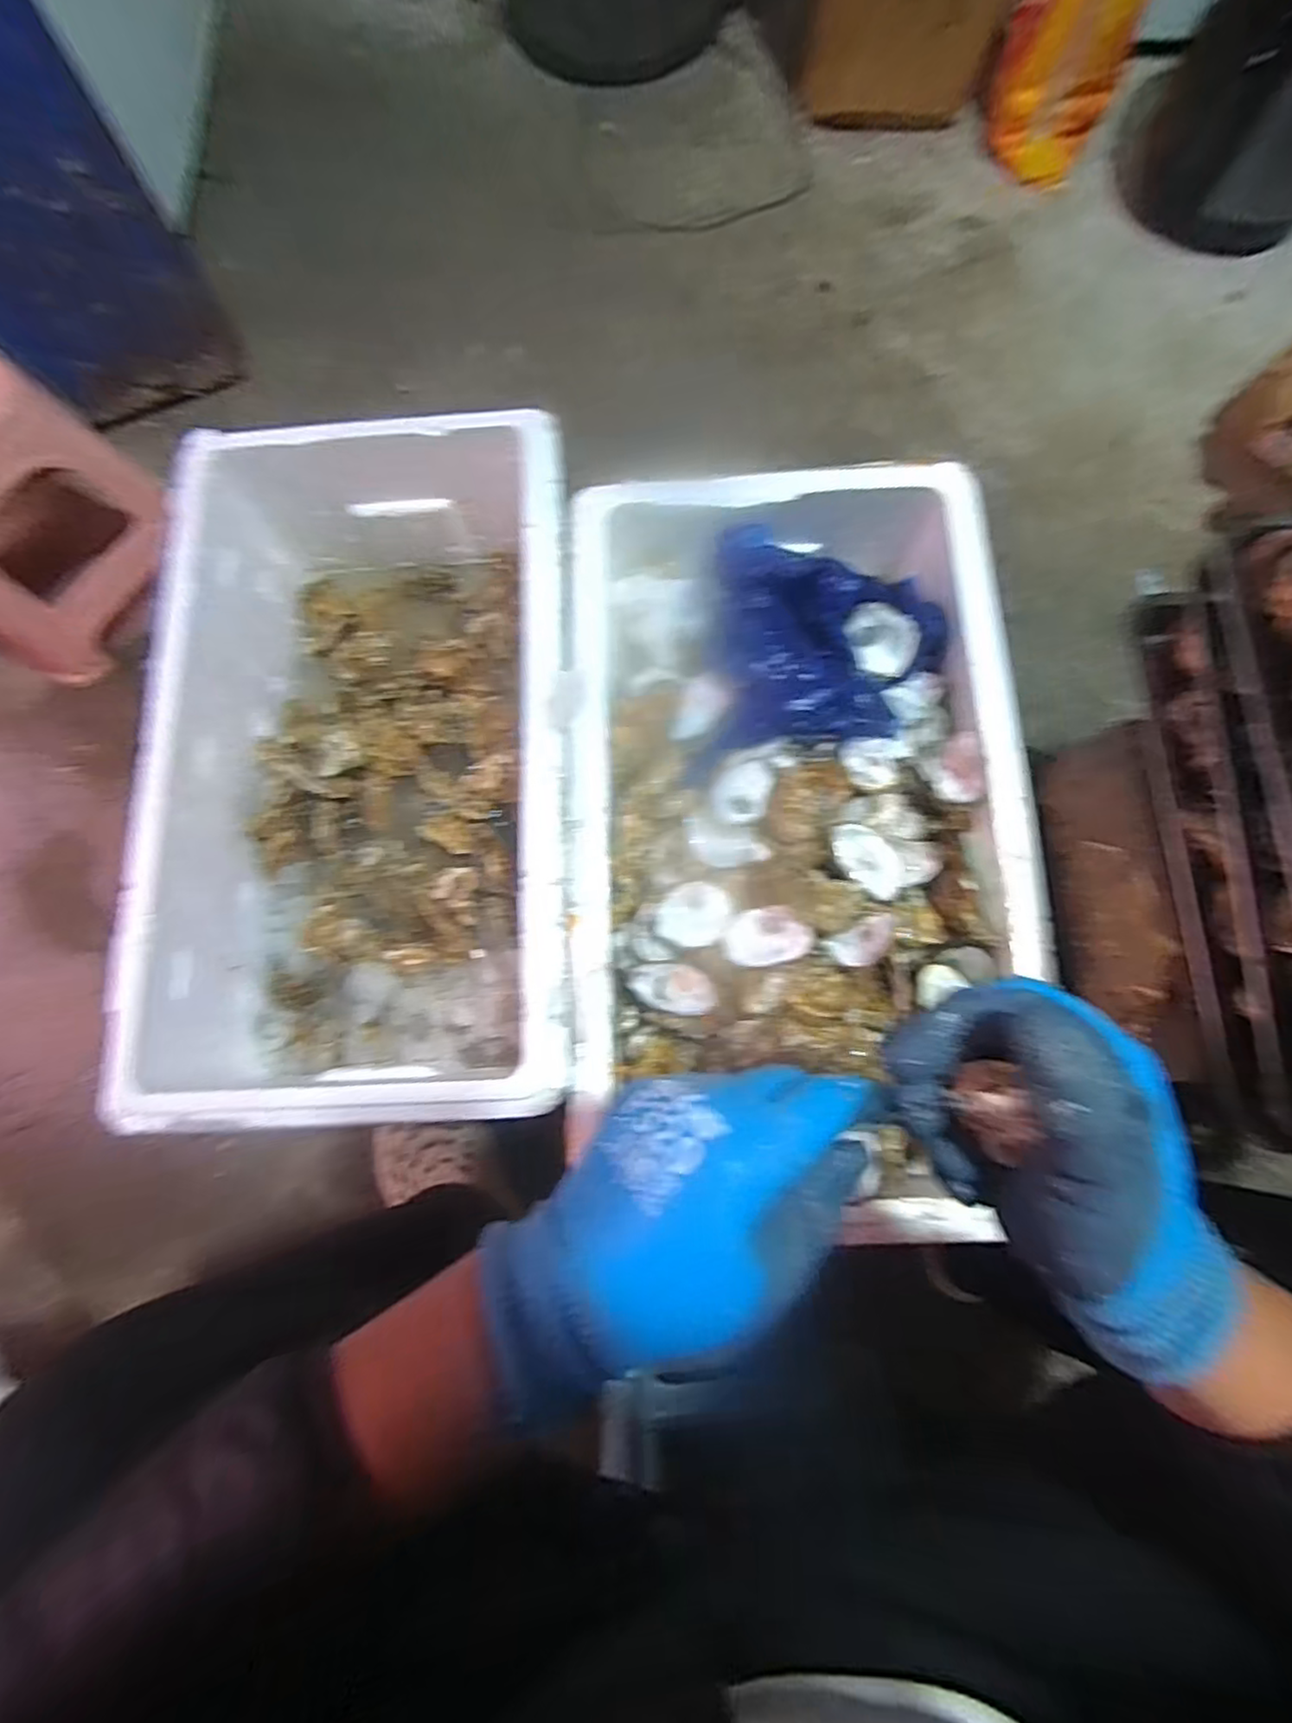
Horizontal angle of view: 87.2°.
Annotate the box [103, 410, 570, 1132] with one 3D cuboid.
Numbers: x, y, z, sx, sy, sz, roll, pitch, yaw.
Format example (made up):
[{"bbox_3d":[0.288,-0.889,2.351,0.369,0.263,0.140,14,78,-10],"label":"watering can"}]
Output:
[{"bbox_3d":[-0.264,-0.107,0.714,0.390,0.210,0.688,-2,77,1],"label":"box"}]

